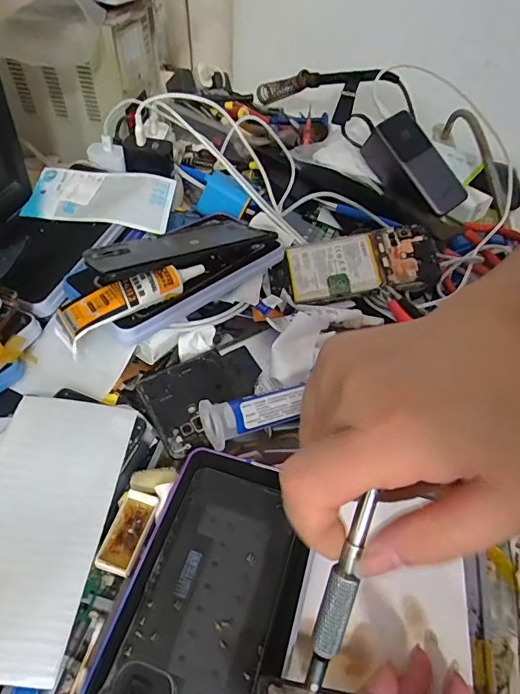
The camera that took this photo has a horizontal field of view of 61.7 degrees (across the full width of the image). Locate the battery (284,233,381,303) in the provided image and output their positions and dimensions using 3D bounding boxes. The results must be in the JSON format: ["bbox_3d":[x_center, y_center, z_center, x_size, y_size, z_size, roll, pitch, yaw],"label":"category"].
[{"bbox_3d":[0.071,-0.078,0.424,0.083,0.004,0.062,-10,63,7],"label":"battery"}]

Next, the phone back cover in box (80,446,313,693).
[{"bbox_3d":[-0.032,0.152,0.245,0.097,0.018,0.183,15,49,8],"label":"phone back cover in box"}]

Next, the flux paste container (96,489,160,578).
[{"bbox_3d":[-0.083,0.117,0.275,0.022,0.010,0.048,15,49,9],"label":"flux paste container"}]

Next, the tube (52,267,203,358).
[{"bbox_3d":[-0.102,-0.042,0.351,0.124,0.031,0.037,-29,57,-26],"label":"tube"}]

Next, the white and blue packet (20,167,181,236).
[{"bbox_3d":[-0.160,-0.154,0.443,0.135,0.014,0.076,5,49,0],"label":"white and blue packet"}]

